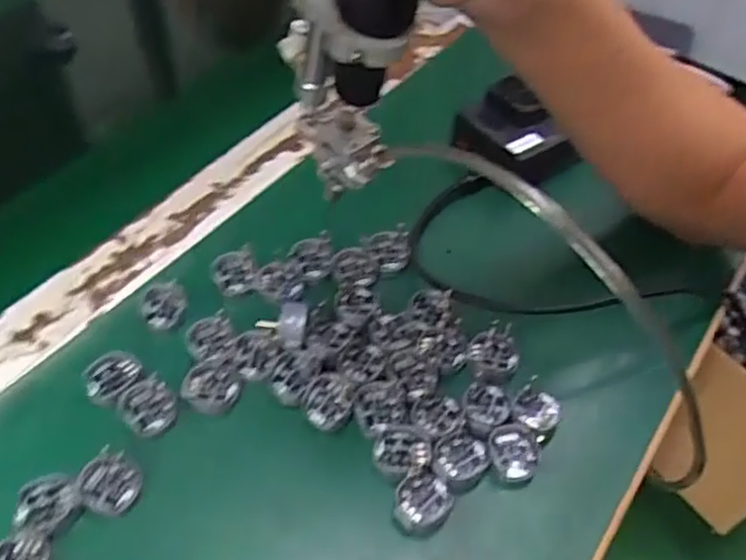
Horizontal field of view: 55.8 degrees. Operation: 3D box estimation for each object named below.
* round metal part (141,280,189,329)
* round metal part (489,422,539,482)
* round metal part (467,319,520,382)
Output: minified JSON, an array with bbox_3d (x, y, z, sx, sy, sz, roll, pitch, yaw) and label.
[{"bbox_3d":[-0.121,0.013,0.406,0.025,0.011,0.030,-17,52,-18],"label":"round metal part"},{"bbox_3d":[0.072,0.088,0.360,0.025,0.009,0.027,2,49,-2],"label":"round metal part"},{"bbox_3d":[0.068,0.040,0.396,0.028,0.013,0.033,13,49,8],"label":"round metal part"}]

